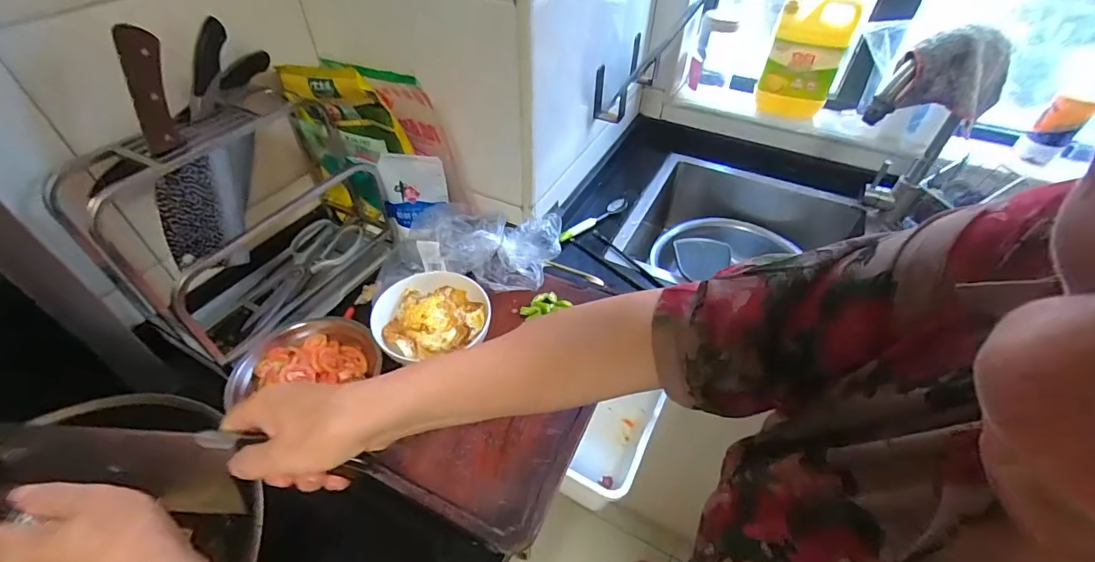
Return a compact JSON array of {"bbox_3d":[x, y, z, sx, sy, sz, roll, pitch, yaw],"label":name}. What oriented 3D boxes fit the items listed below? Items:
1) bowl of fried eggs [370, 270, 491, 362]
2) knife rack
[{"bbox_3d":[-0.159,0.055,0.652,0.157,0.054,0.144,0,46,0],"label":"bowl of fried eggs"},{"bbox_3d":[-0.407,-0.088,0.665,0.191,0.266,0.344,26,51,22],"label":"knife rack"}]

